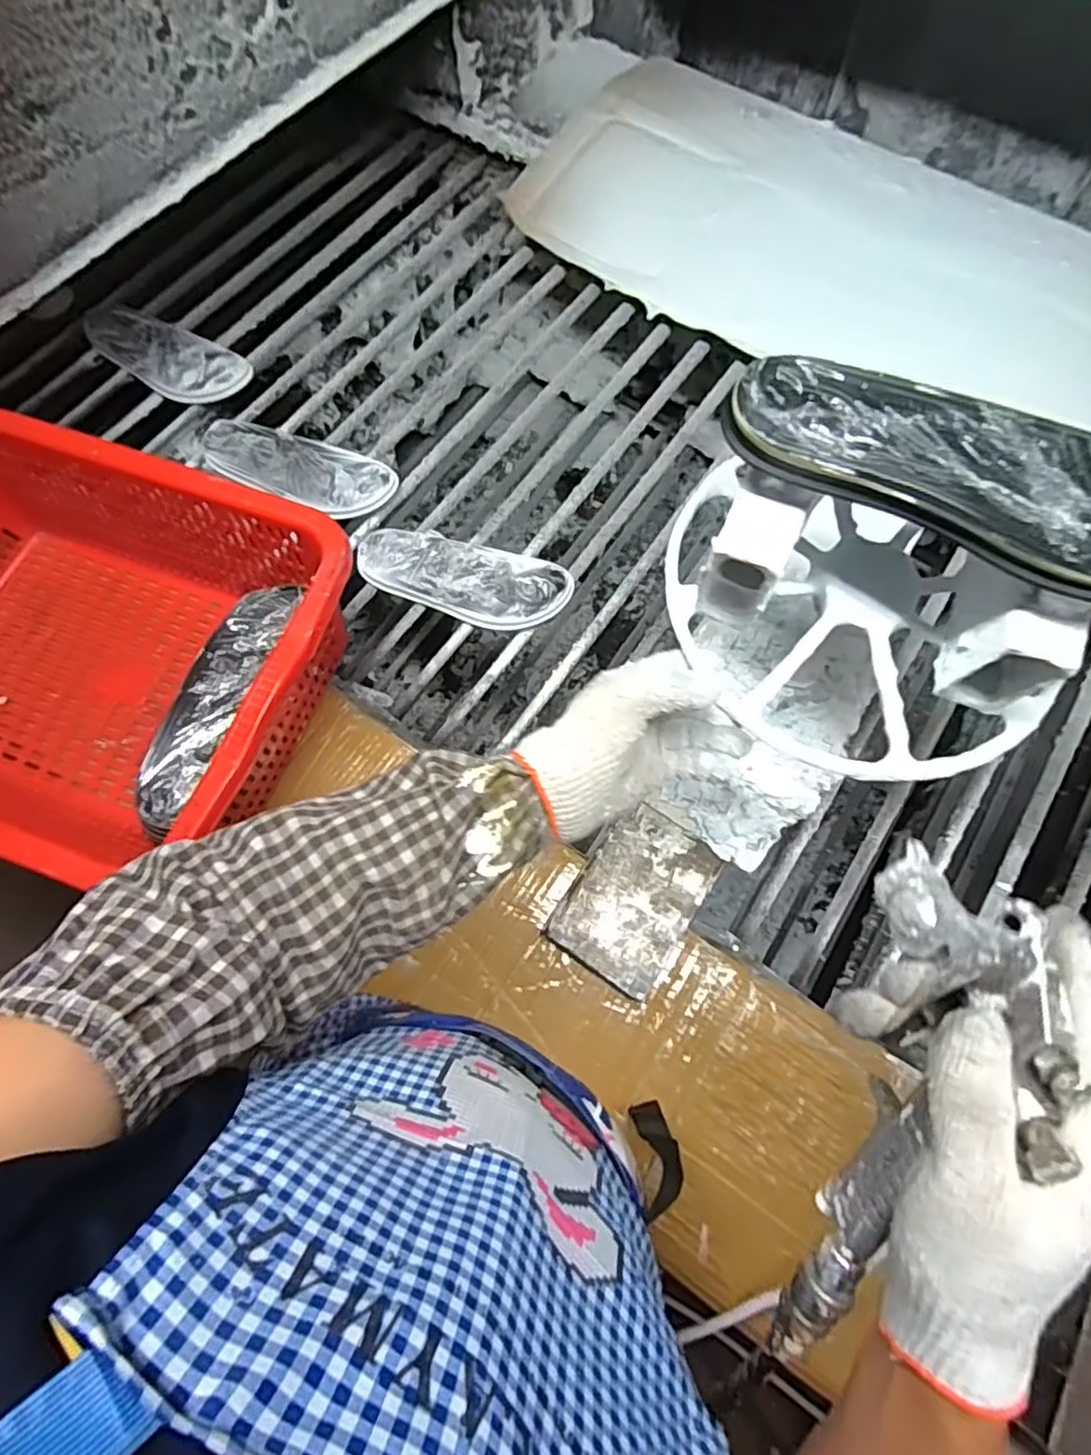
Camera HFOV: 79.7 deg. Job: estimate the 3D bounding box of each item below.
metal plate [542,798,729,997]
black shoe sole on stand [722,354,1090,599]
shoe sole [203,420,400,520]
[{"bbox_3d":[0.088,0.162,0.627,0.109,0.028,0.153,32,75,11],"label":"metal plate"},{"bbox_3d":[0.232,-0.146,0.357,0.257,0.023,0.094,25,74,9],"label":"black shoe sole on stand"},{"bbox_3d":[-0.327,-0.345,0.858,0.263,0.012,0.102,24,74,9],"label":"shoe sole"}]

